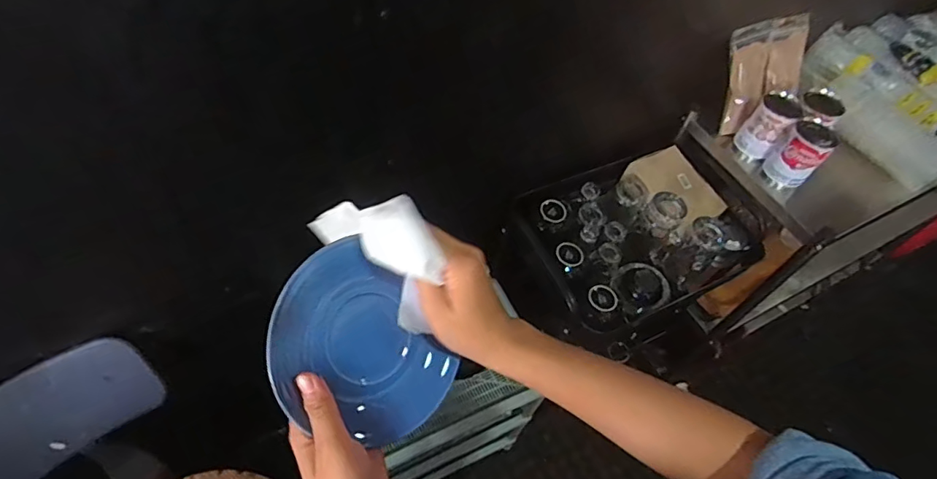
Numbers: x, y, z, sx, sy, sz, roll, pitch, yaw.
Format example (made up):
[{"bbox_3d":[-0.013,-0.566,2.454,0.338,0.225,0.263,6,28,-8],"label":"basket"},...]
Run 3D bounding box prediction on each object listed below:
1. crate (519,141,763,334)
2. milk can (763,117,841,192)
[{"bbox_3d":[0.296,-0.018,0.929,0.405,0.120,0.274,-21,59,-18],"label":"crate"},{"bbox_3d":[0.587,-0.148,0.901,0.074,0.120,0.066,-34,64,-24],"label":"milk can"}]

